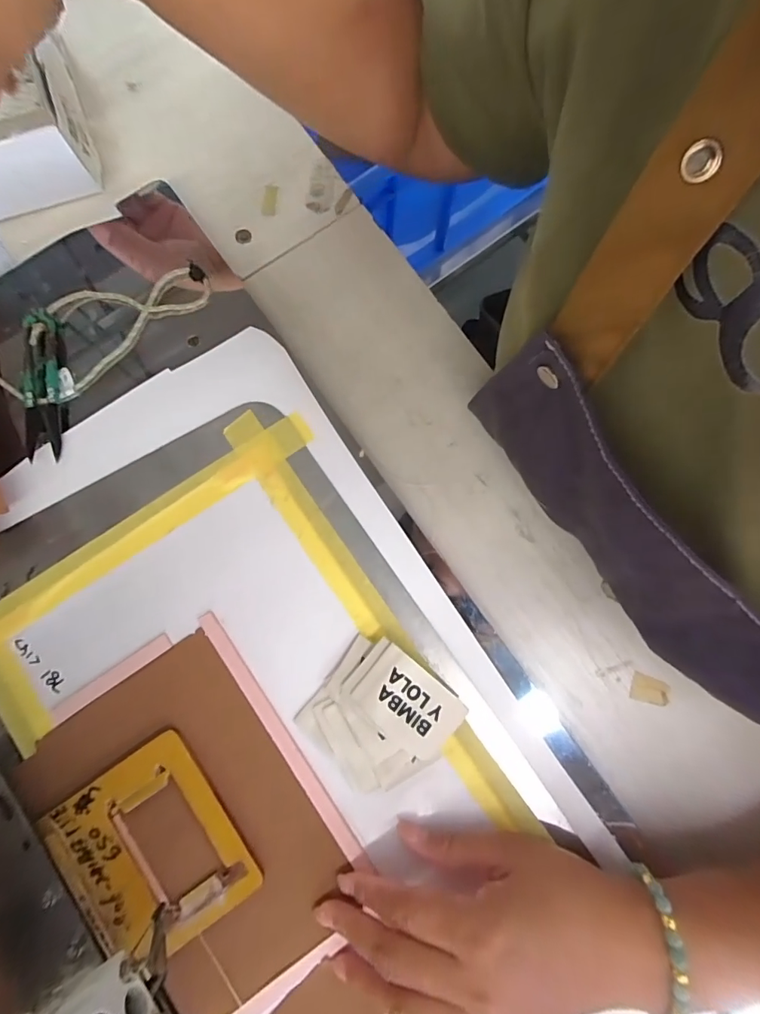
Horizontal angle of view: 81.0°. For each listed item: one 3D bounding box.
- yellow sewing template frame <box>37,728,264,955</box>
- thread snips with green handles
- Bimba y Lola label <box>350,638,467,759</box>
[{"bbox_3d":[-0.134,0.202,0.264,0.089,0.010,0.103,-35,83,-4],"label":"yellow sewing template frame"},{"bbox_3d":[-0.227,-0.084,0.302,0.031,0.017,0.099,-5,82,0],"label":"thread snips with green handles"},{"bbox_3d":[0.017,0.119,0.265,0.062,0.008,0.043,40,83,0],"label":"Bimba y Lola label"}]

